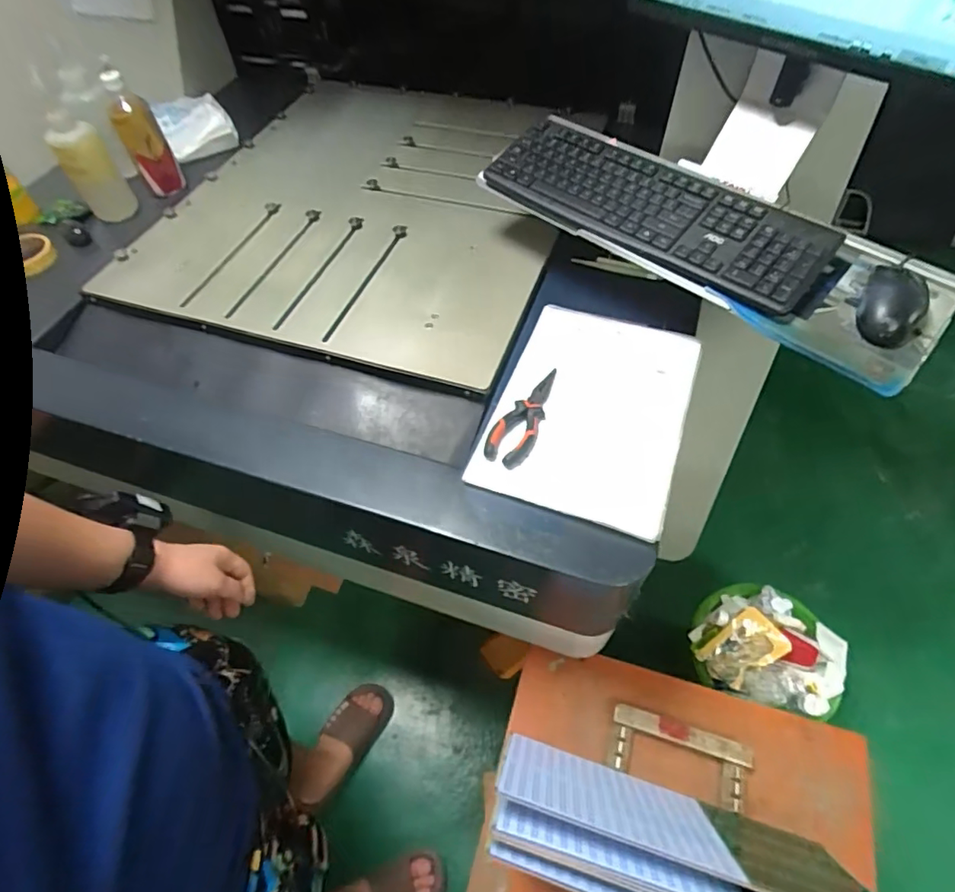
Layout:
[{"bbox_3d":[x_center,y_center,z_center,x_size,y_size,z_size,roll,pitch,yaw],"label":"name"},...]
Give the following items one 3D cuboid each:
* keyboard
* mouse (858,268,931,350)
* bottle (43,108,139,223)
[{"bbox_3d":[0.218,-0.310,0.695,0.443,0.019,0.133,36,79,23],"label":"keyboard"},{"bbox_3d":[0.460,-0.158,0.600,0.063,0.039,0.110,20,58,18],"label":"mouse"},{"bbox_3d":[-0.658,-0.473,0.922,0.078,0.169,0.056,-29,59,-16],"label":"bottle"}]

